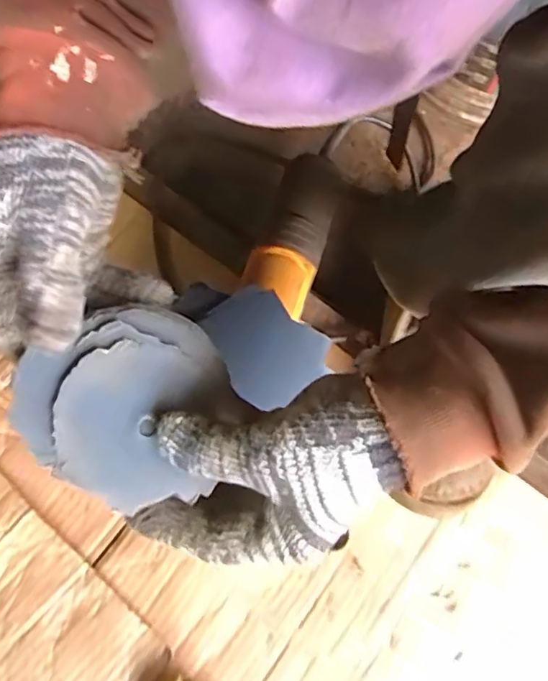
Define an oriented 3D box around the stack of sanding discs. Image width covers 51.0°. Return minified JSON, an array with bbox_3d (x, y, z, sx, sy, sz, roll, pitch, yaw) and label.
[{"bbox_3d":[-0.075,0.036,0.317,0.109,0.010,0.108,-41,91,-28],"label":"stack of sanding discs"}]

